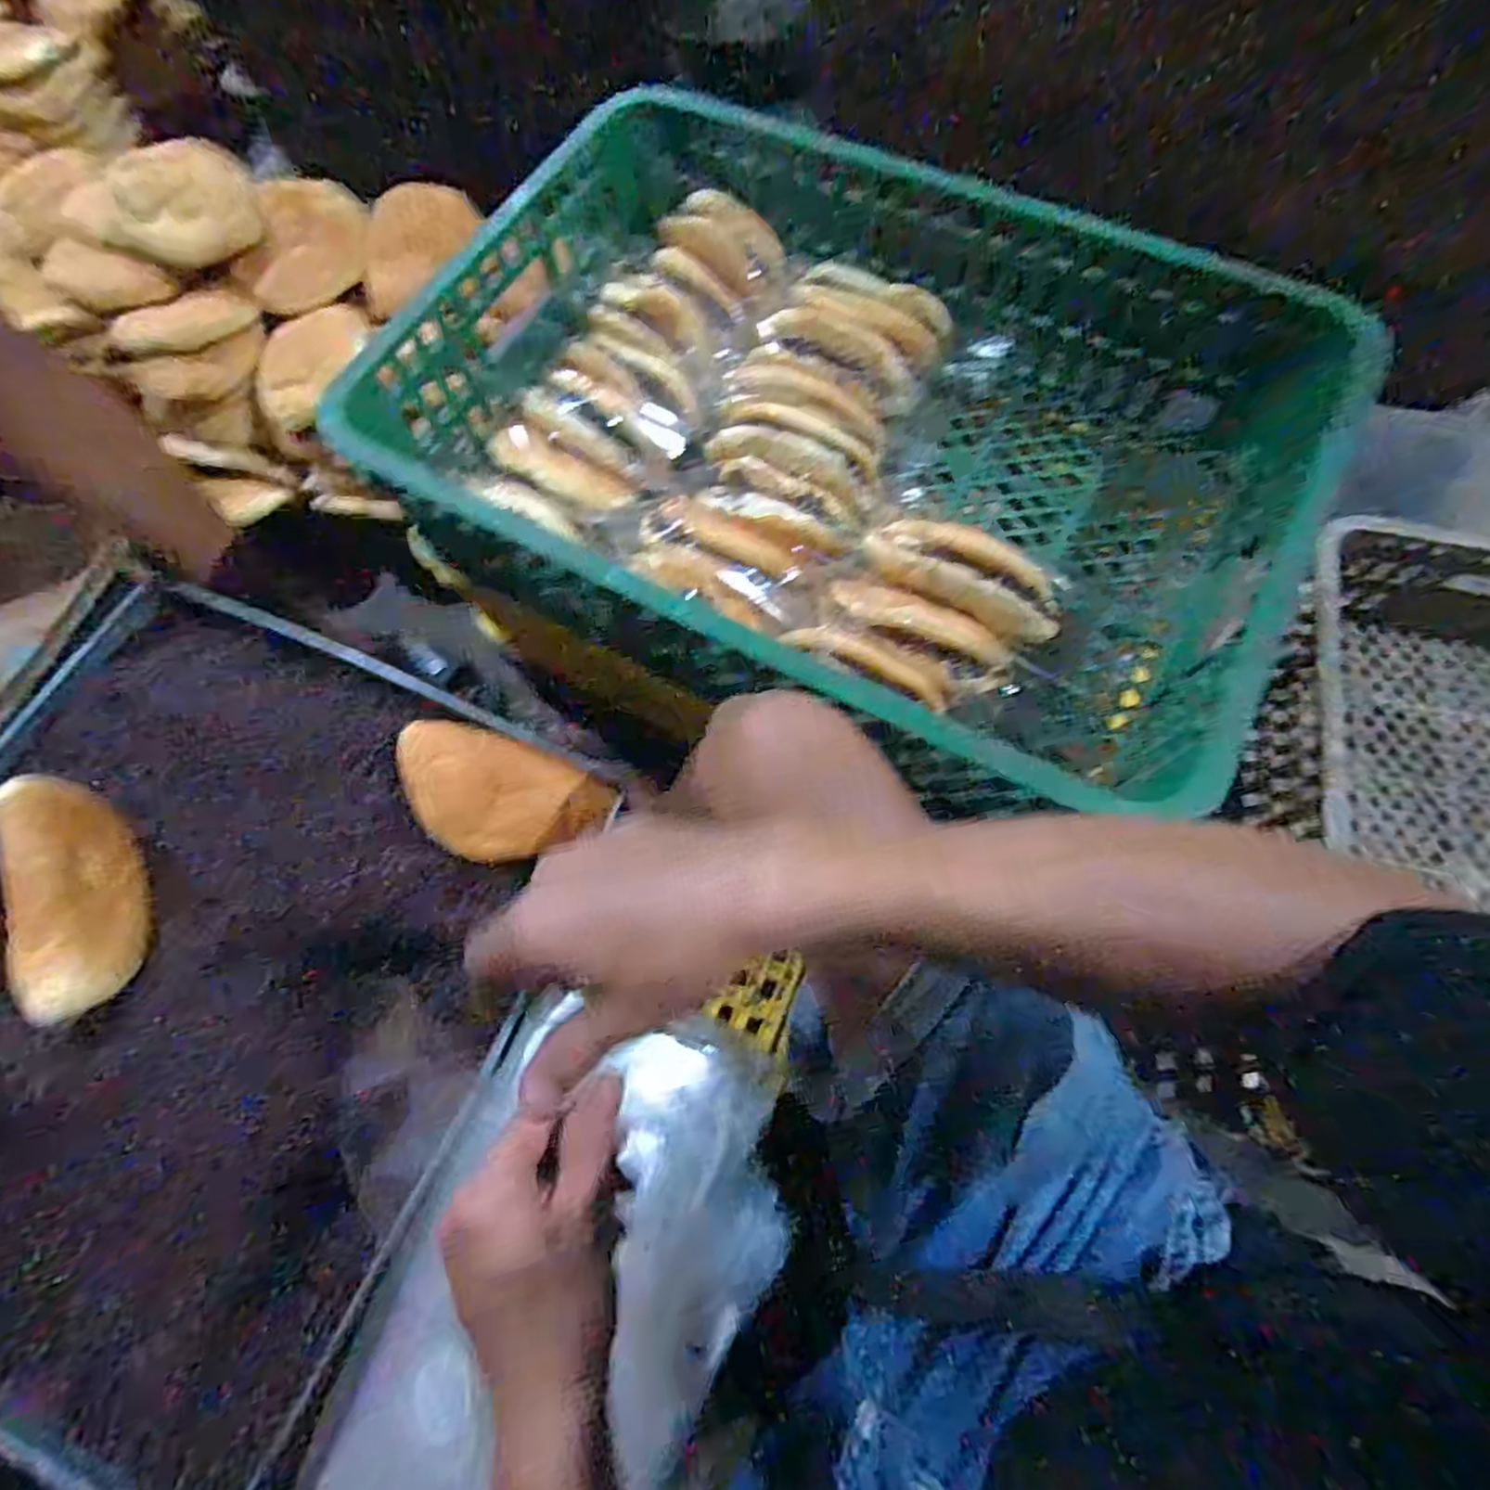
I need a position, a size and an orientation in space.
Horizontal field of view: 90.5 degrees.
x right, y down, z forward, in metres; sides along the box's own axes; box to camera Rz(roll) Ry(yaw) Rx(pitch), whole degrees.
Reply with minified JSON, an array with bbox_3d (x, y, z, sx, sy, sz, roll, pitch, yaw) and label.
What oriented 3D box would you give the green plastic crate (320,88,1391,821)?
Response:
[{"bbox_3d":[0.065,-0.222,0.572,0.606,0.151,0.436,25,70,10],"label":"green plastic crate"}]

